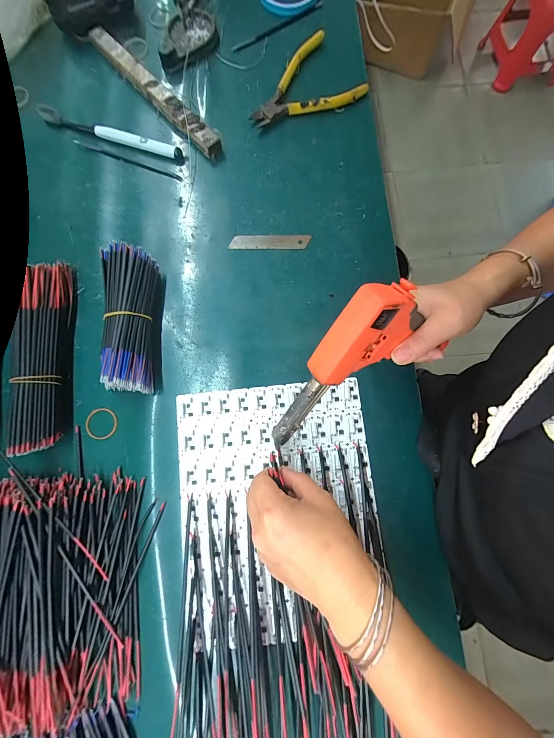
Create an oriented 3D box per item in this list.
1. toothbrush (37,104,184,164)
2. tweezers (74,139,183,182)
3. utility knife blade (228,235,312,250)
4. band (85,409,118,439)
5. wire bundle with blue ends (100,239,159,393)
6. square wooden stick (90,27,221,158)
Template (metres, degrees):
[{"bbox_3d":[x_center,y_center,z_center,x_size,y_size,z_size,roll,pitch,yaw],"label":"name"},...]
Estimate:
[{"bbox_3d":[-0.204,-0.290,0.360,0.181,0.016,0.016,17,80,2],"label":"toothbrush"},{"bbox_3d":[-0.184,-0.258,0.362,0.141,0.005,0.008,19,80,2],"label":"tweezers"},{"bbox_3d":[-0.008,-0.151,0.347,0.094,0.004,0.018,-1,86,-2],"label":"utility knife blade"},{"bbox_3d":[-0.189,0.059,0.314,0.033,0.004,0.034,0,80,-1],"label":"band"},{"bbox_3d":[-0.155,-0.051,0.308,0.046,0.041,0.149,0,80,-1],"label":"wire bundle with blue ends"},{"bbox_3d":[-0.151,-0.344,0.364,0.022,0.023,0.218,-44,84,-8],"label":"square wooden stick"}]

